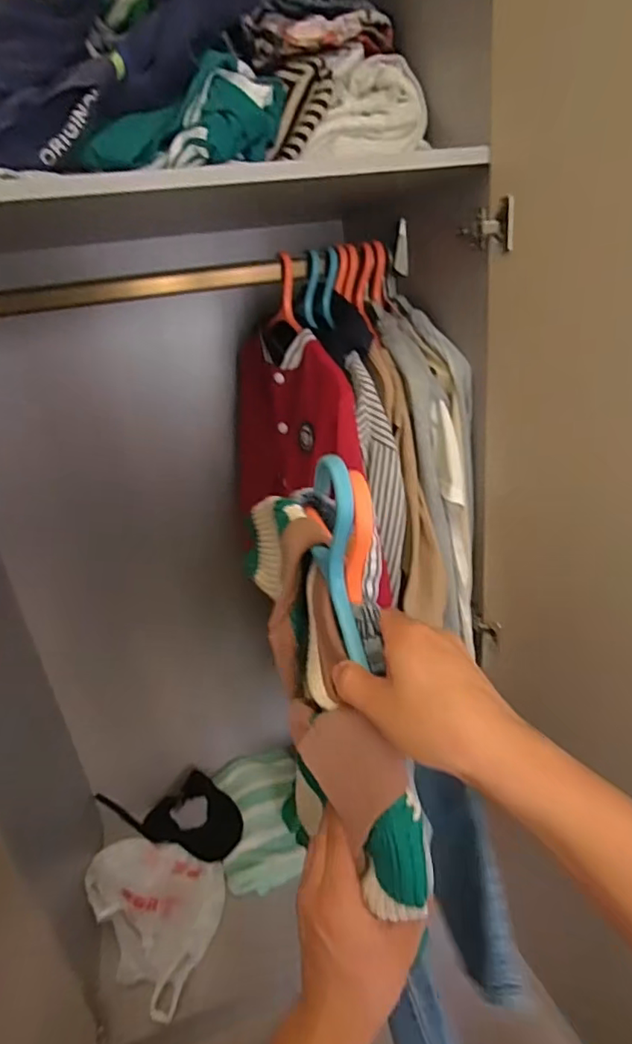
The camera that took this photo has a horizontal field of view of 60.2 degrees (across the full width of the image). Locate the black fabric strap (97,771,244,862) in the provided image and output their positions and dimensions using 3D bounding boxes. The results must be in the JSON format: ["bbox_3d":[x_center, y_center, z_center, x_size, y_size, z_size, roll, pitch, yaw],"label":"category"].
[{"bbox_3d":[-0.332,0.717,1.360,0.337,0.109,0.155,4,26,24],"label":"black fabric strap"}]

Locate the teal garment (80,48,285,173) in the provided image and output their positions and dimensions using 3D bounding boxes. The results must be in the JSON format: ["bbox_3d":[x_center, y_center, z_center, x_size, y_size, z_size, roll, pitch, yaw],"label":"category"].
[{"bbox_3d":[-0.153,-0.466,0.630,0.228,0.099,0.093,-5,24,7],"label":"teal garment"}]

